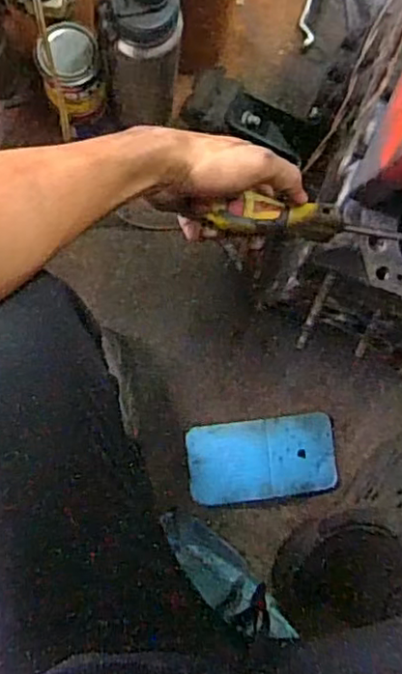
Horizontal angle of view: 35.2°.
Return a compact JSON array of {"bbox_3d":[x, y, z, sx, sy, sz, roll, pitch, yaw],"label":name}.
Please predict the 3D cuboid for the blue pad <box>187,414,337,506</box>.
[{"bbox_3d":[0.079,0.154,0.803,0.184,0.013,0.096,-6,87,-5],"label":"blue pad"}]

